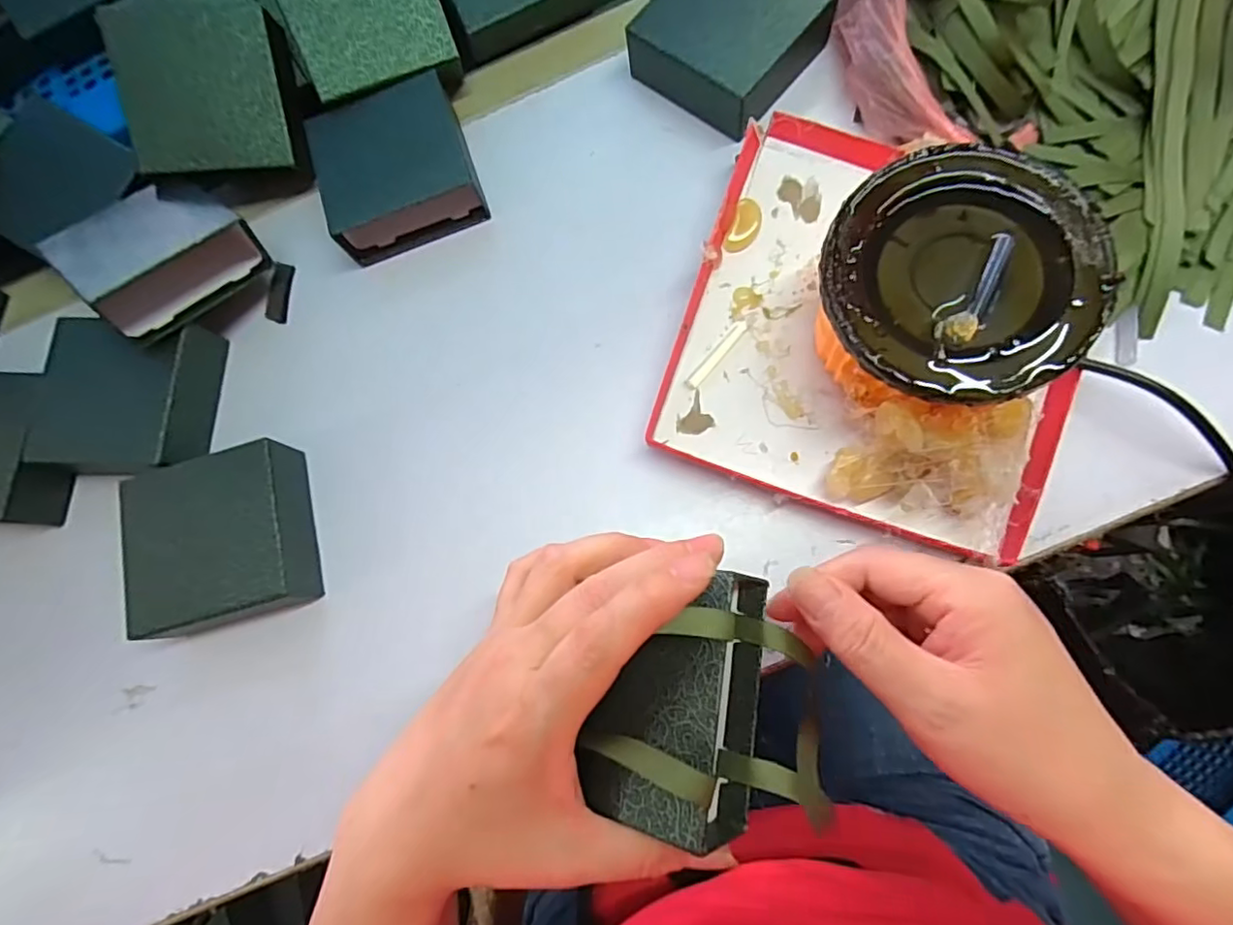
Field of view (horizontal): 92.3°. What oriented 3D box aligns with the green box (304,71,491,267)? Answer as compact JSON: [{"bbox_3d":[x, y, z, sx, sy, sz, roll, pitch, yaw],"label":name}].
[{"bbox_3d":[-0.141,-0.190,0.385,0.093,0.029,0.091,-20,77,3],"label":"green box"}]

